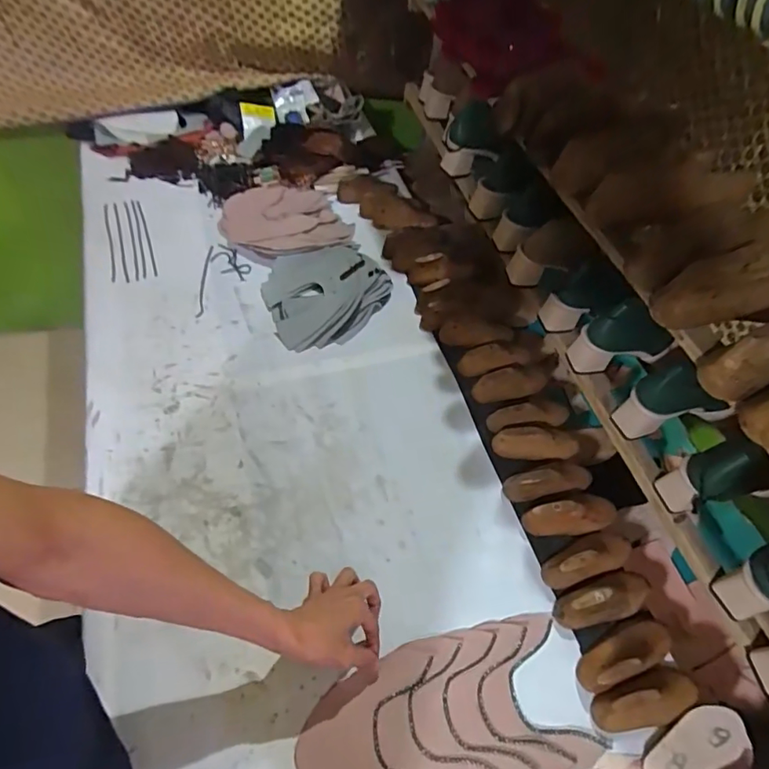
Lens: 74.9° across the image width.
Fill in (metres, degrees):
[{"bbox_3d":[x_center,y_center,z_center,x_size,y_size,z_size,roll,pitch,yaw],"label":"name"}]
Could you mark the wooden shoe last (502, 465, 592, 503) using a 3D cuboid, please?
[{"bbox_3d":[0.246,0.137,0.738,0.138,0.053,0.046,-8,55,-11],"label":"wooden shoe last"}]

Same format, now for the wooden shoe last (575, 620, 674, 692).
[{"bbox_3d":[0.296,0.322,0.610,0.136,0.048,0.052,-15,57,-16],"label":"wooden shoe last"}]

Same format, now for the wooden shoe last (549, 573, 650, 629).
[{"bbox_3d":[0.285,0.273,0.641,0.138,0.056,0.049,-13,56,-14],"label":"wooden shoe last"}]

